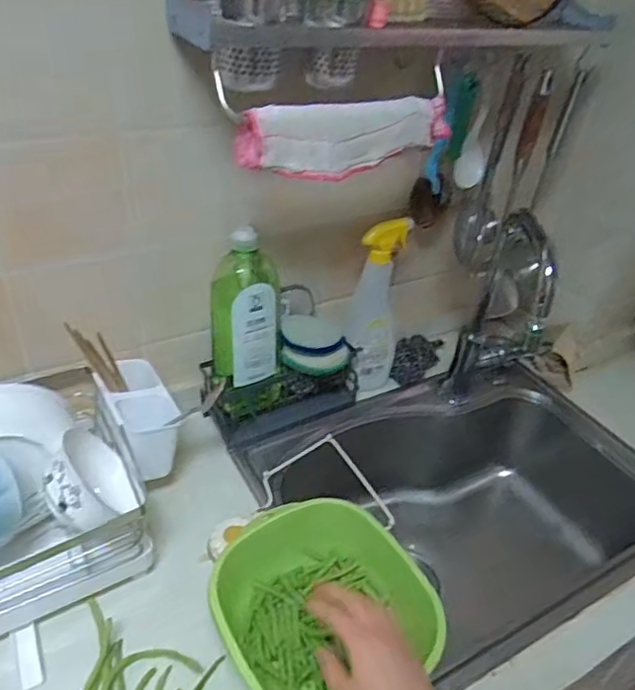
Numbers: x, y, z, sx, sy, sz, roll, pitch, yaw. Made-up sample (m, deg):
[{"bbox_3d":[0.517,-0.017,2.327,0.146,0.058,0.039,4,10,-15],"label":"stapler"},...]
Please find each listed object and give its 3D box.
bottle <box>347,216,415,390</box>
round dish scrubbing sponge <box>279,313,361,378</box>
[{"bbox_3d":[0.094,-0.061,0.911,0.075,0.268,0.088,12,37,8],"label":"bottle"},{"bbox_3d":[0.002,-0.001,0.880,0.107,0.056,0.083,10,36,5],"label":"round dish scrubbing sponge"}]

